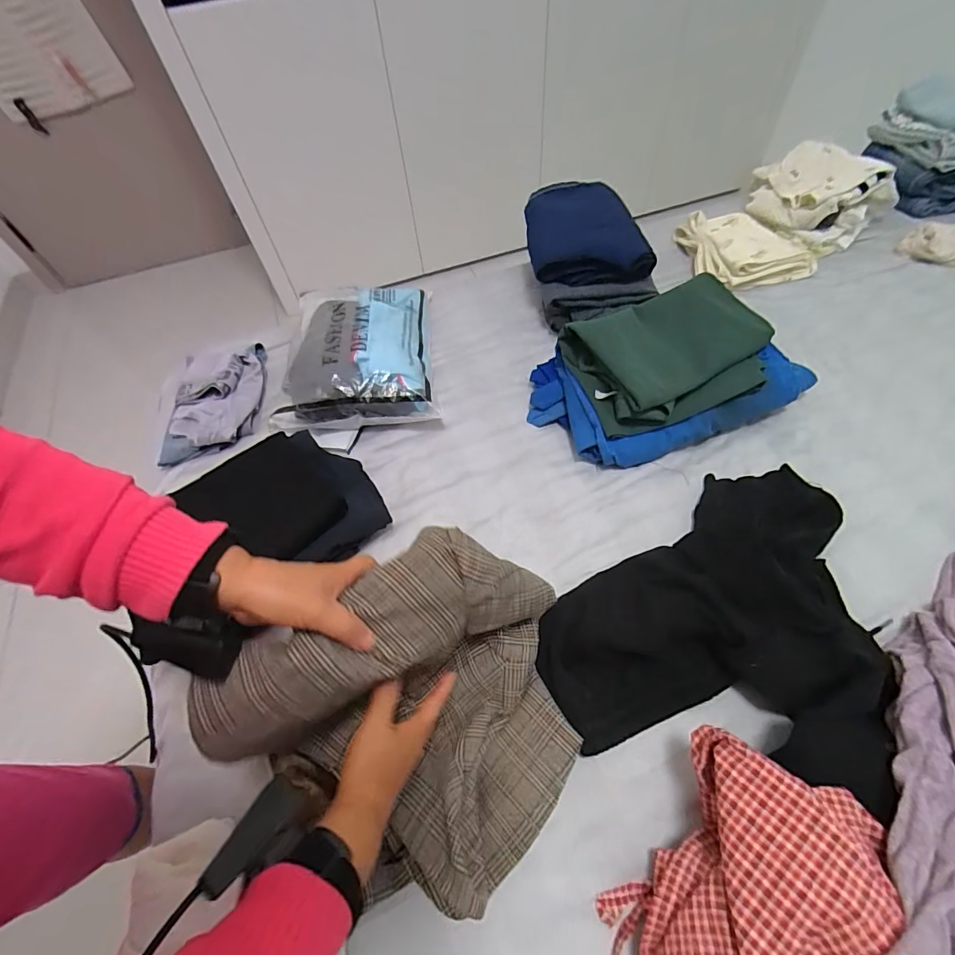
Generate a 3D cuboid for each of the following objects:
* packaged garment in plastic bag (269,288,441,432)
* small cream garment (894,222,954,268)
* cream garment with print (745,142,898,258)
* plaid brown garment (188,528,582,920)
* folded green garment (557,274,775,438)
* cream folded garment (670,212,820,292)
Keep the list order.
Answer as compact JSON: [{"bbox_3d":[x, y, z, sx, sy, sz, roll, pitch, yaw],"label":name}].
[{"bbox_3d":[-0.196,-0.210,0.753,0.237,0.083,0.313,-6,57,-1],"label":"packaged garment in plastic bag"},{"bbox_3d":[0.920,-0.448,0.871,0.184,0.034,0.110,-4,57,1],"label":"small cream garment"},{"bbox_3d":[0.663,-0.566,0.906,0.184,0.115,0.238,-36,62,-18],"label":"cream garment with print"},{"bbox_3d":[-0.032,0.205,0.409,0.245,0.174,0.284,39,67,24],"label":"plaid brown garment"},{"bbox_3d":[0.280,-0.186,0.664,0.281,0.059,0.206,-18,58,-7],"label":"folded green garment"},{"bbox_3d":[0.510,-0.450,0.892,0.198,0.040,0.211,-10,58,-3],"label":"cream folded garment"}]

